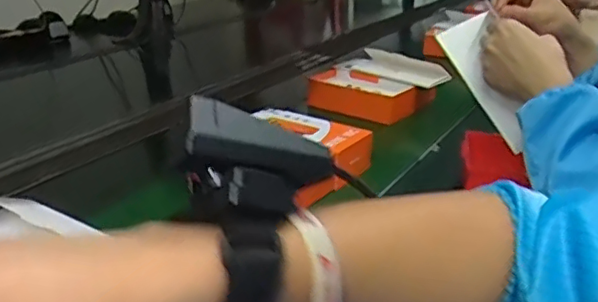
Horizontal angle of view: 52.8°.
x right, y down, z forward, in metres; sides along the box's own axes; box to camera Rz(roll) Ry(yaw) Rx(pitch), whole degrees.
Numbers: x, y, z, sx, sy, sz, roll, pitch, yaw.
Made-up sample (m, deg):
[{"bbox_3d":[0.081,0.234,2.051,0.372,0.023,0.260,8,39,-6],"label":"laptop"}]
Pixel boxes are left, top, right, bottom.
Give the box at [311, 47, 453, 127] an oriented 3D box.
[{"bbox_3d":[0.147,-0.122,1.119,0.236,0.085,0.136,14,28,29],"label":"box"}]

